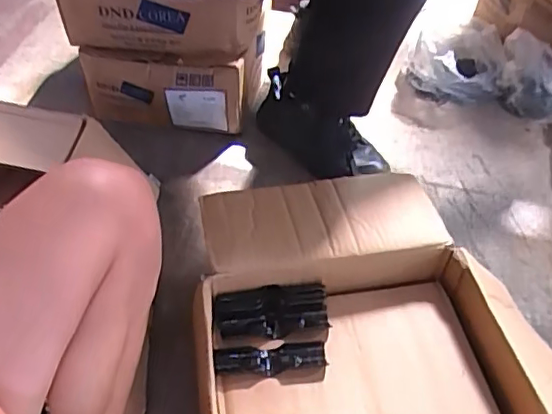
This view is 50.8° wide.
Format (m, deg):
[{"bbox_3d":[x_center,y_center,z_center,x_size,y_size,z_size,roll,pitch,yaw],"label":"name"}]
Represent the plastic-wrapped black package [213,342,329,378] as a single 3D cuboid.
[{"bbox_3d":[-0.006,0.172,0.660,0.126,0.017,0.033,-6,47,-7],"label":"plastic-wrapped black package"}]

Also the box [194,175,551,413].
[{"bbox_3d":[0.128,0.173,0.679,0.422,0.144,0.461,-7,47,-9],"label":"box"}]

